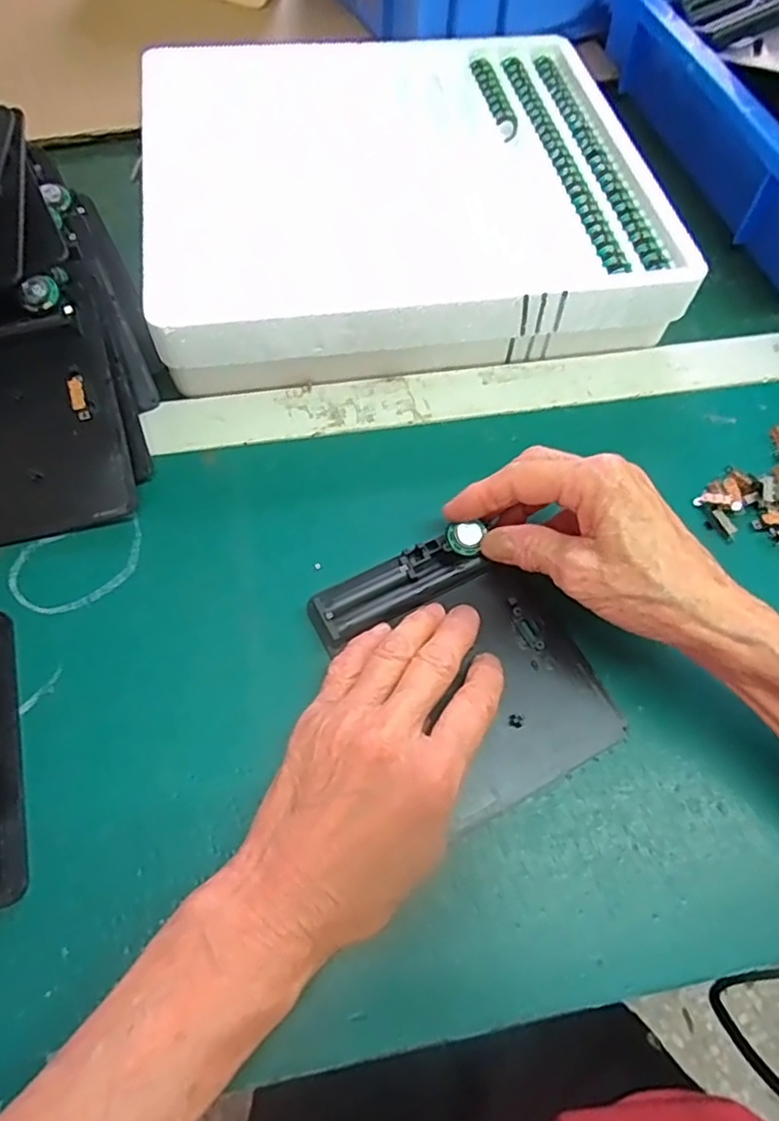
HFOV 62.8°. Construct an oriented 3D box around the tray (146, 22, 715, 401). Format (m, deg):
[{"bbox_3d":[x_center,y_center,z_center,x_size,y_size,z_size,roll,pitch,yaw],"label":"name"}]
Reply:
[{"bbox_3d":[0.004,-0.252,0.438,0.312,0.063,0.290,-8,62,-6],"label":"tray"}]

